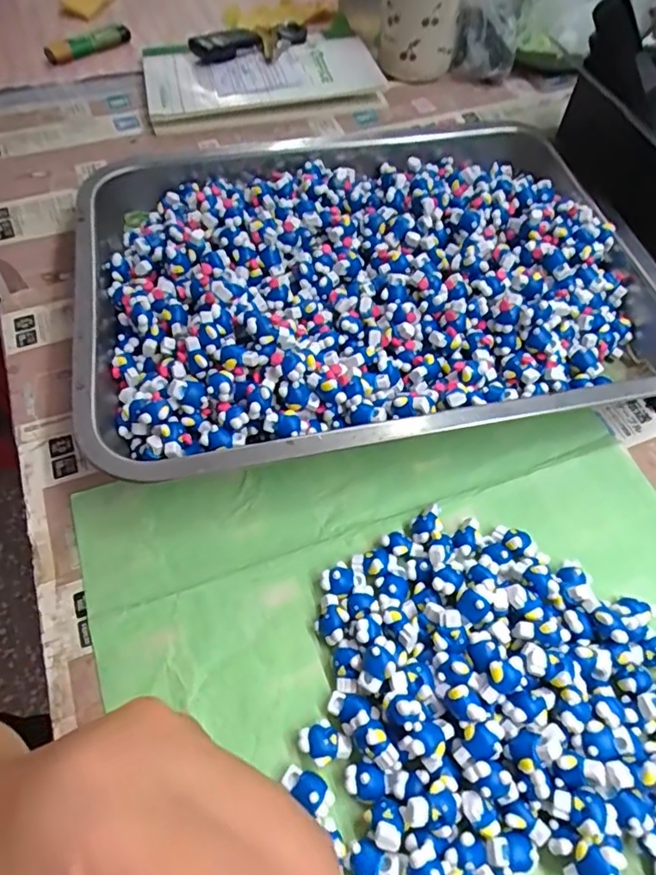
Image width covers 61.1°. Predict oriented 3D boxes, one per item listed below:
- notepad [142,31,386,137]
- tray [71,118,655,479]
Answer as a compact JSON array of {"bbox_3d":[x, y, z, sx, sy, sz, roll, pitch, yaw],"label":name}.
[{"bbox_3d":[-0.052,-0.300,0.460,0.193,0.021,0.097,-11,58,-8],"label":"notepad"},{"bbox_3d":[0.021,-0.110,0.358,0.340,0.056,0.272,-12,58,-8],"label":"tray"}]

